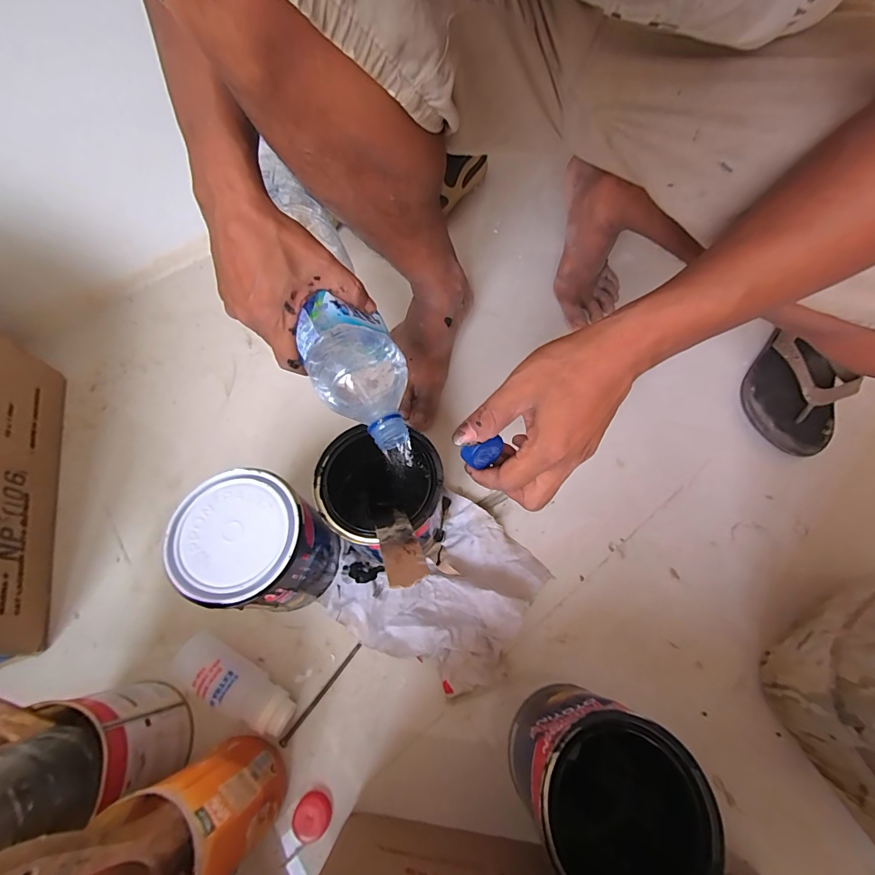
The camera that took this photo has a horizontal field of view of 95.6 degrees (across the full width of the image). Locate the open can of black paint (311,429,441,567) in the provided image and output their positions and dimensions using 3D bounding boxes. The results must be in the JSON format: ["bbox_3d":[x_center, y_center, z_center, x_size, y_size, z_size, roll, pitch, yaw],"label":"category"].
[{"bbox_3d":[-0.050,0.060,0.388,0.105,0.130,0.096,0,65,0],"label":"open can of black paint"}]

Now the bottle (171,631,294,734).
[{"bbox_3d":[-0.183,0.226,0.363,0.117,0.043,0.041,29,69,13],"label":"bottle"}]

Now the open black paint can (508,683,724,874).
[{"bbox_3d":[0.118,0.258,0.301,0.103,0.135,0.104,0,65,0],"label":"open black paint can"}]

